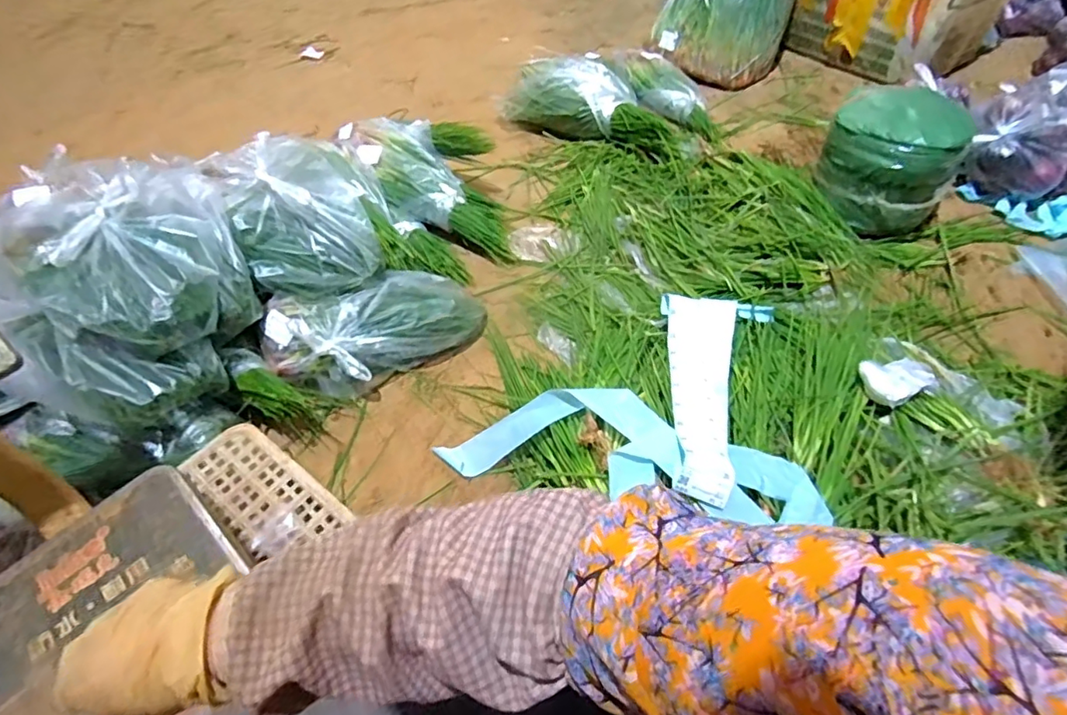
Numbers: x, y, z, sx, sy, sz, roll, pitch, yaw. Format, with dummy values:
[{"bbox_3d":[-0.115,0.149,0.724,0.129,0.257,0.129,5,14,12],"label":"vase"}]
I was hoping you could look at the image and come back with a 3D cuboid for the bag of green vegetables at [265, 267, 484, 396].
[{"bbox_3d":[-0.317,-0.049,1.140,0.434,0.141,0.205,-16,51,-8],"label":"bag of green vegetables"}]

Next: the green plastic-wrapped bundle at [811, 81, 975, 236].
[{"bbox_3d":[0.831,-0.455,1.306,0.279,0.265,0.234,25,57,22],"label":"green plastic-wrapped bundle"}]

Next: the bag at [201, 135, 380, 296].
[{"bbox_3d":[-0.478,-0.305,1.134,0.276,0.188,0.336,-24,53,-15],"label":"bag"}]

